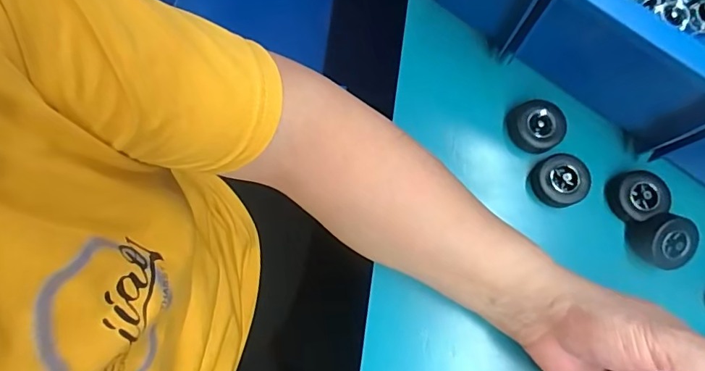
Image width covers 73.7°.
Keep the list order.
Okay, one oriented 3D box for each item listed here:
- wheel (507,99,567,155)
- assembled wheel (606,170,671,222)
[{"bbox_3d":[0.137,-0.043,0.349,0.035,0.018,0.037,0,77,2],"label":"wheel"},{"bbox_3d":[0.205,0.007,0.338,0.035,0.014,0.035,0,77,2],"label":"assembled wheel"}]

